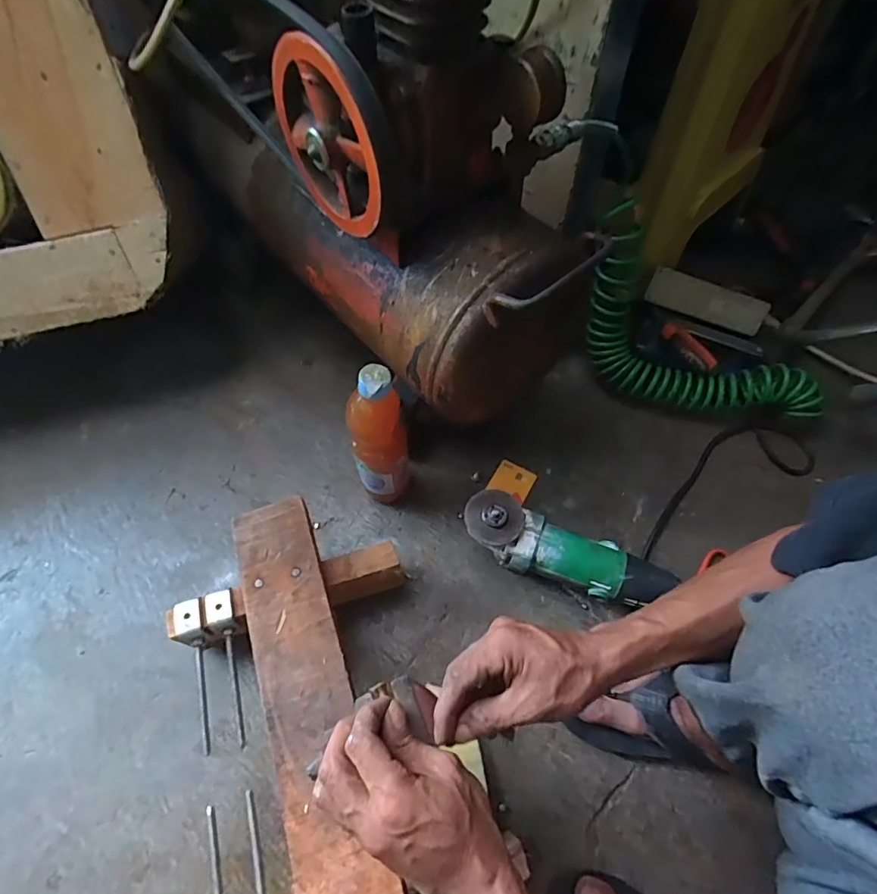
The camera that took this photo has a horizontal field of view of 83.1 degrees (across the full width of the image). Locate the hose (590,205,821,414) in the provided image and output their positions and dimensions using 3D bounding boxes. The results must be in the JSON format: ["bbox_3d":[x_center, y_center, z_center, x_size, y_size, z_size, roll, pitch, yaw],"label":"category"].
[{"bbox_3d":[0.346,-0.142,0.702,0.426,0.184,0.084,30,60,-14],"label":"hose"}]

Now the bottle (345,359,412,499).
[{"bbox_3d":[-0.069,-0.005,0.592,0.067,0.240,0.070,0,59,-2],"label":"bottle"}]

